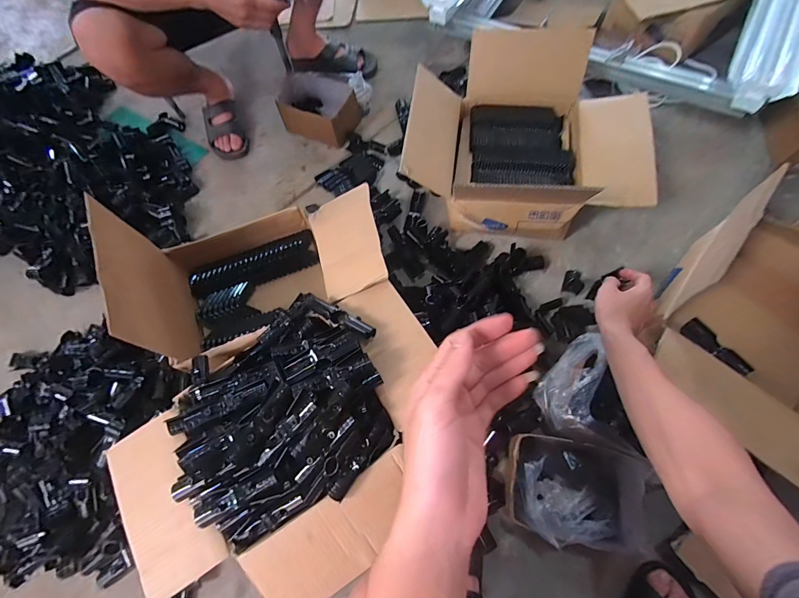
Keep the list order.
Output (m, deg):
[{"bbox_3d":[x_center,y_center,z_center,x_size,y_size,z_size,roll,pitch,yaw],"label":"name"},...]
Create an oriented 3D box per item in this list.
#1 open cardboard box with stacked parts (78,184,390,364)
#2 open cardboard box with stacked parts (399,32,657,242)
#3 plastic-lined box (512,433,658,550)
[{"bbox_3d":[-0.264,-0.083,0.741,0.445,0.322,0.292,-18,68,-5],"label":"open cardboard box with stacked parts"},{"bbox_3d":[0.273,-0.350,0.850,0.509,0.227,0.429,-1,67,4],"label":"open cardboard box with stacked parts"},{"bbox_3d":[0.293,0.330,0.641,0.203,0.113,0.150,7,68,6],"label":"plastic-lined box"}]

